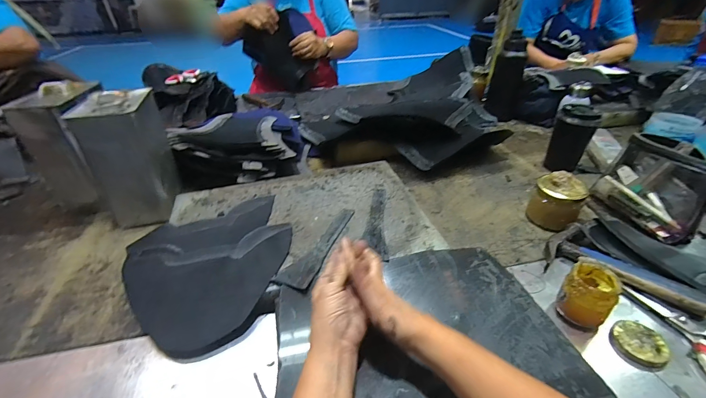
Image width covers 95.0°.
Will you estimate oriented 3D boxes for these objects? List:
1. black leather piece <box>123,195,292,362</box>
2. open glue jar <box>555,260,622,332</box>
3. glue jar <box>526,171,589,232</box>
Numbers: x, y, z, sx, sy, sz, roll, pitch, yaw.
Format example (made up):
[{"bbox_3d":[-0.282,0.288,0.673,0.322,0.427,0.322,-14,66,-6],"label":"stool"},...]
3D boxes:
[{"bbox_3d":[-0.212,0.090,0.517,0.250,0.034,0.267,-25,41,-28],"label":"black leather piece"},{"bbox_3d":[0.311,0.126,0.428,0.060,0.061,0.059,-1,36,1],"label":"open glue jar"},{"bbox_3d":[0.383,0.008,0.612,0.081,0.100,0.081,-1,36,1],"label":"glue jar"}]

